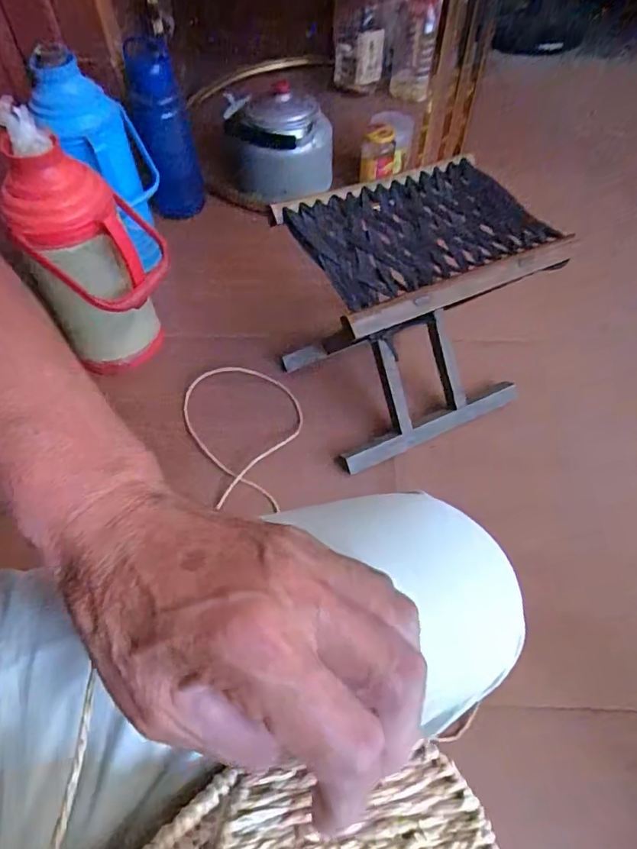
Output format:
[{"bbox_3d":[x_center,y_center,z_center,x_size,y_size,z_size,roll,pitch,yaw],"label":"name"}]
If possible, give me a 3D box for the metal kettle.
[{"bbox_3d":[-0.095,-0.632,1.192,0.209,0.180,0.205,-17,56,-11],"label":"metal kettle"}]

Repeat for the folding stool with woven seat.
[{"bbox_3d":[0.128,-0.156,0.791,0.293,0.318,0.240,-21,57,-14],"label":"folding stool with woven seat"}]

